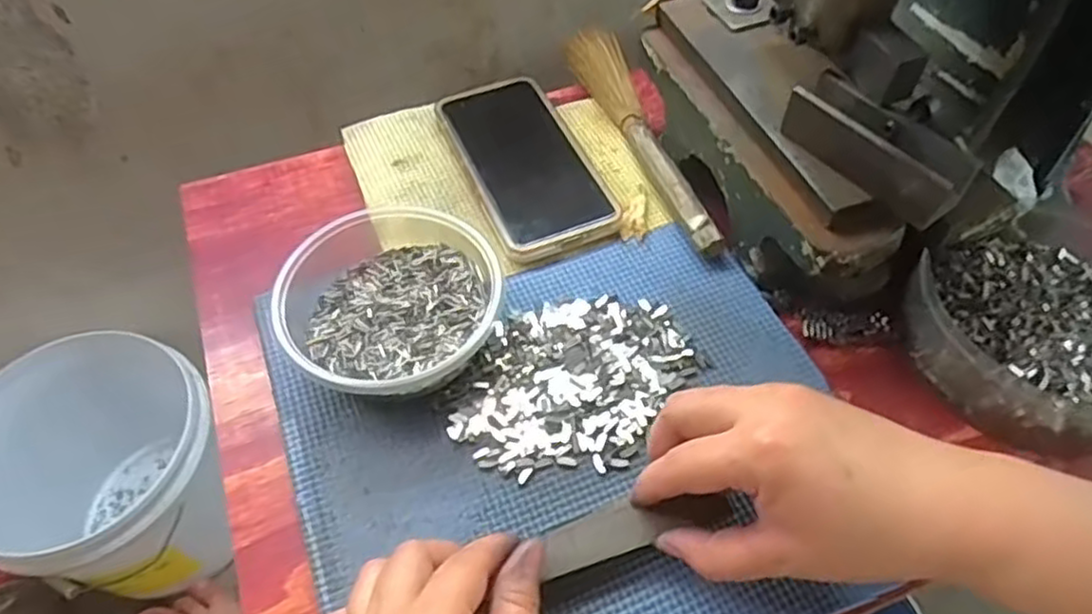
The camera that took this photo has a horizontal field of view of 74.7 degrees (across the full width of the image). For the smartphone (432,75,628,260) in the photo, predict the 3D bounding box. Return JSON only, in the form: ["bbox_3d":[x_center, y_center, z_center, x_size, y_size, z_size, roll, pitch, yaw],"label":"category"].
[{"bbox_3d":[-0.015,-0.096,0.471,0.075,0.011,0.156,-18,56,-14],"label":"smartphone"}]

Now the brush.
[{"bbox_3d":[0.060,-0.121,0.483,0.036,0.019,0.226,-12,55,-9],"label":"brush"}]

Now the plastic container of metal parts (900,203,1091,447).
[{"bbox_3d":[0.278,0.008,0.389,0.154,0.038,0.129,-27,58,-19],"label":"plastic container of metal parts"}]

